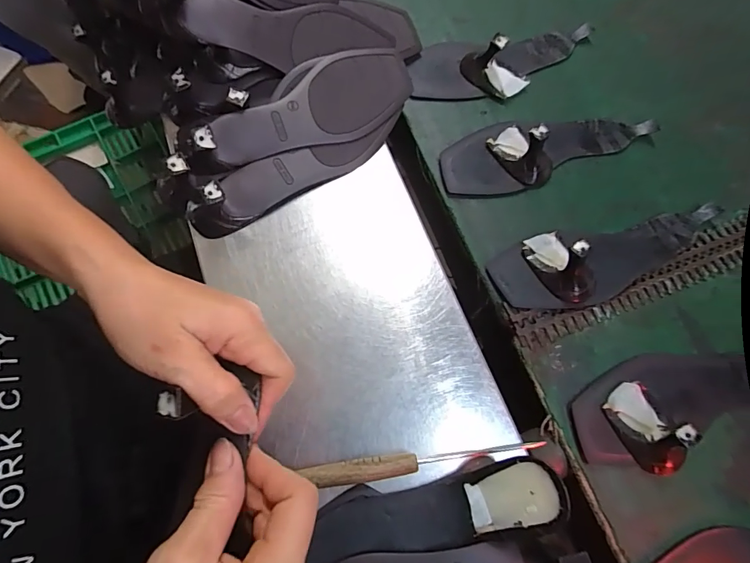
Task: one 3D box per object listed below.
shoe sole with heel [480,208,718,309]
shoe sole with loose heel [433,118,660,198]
[{"bbox_3d":[0.222,-0.026,0.376,0.224,0.047,0.070,-11,71,-5],"label":"shoe sole with heel"},{"bbox_3d":[0.178,-0.141,0.418,0.224,0.044,0.072,-14,71,-6],"label":"shoe sole with loose heel"}]

